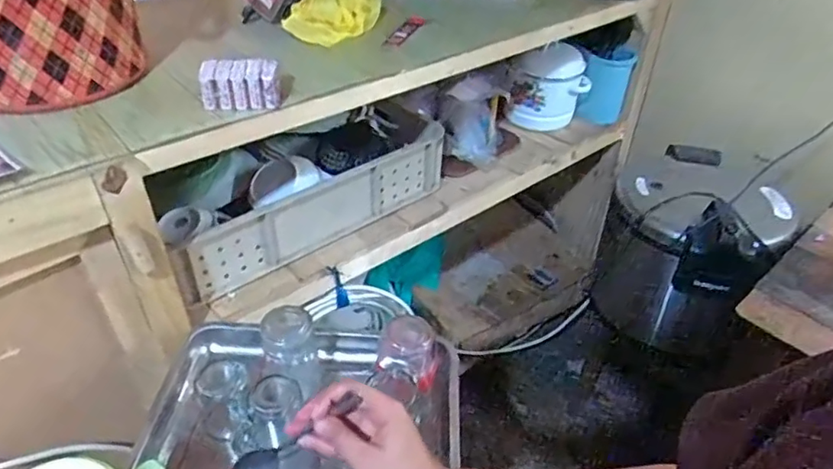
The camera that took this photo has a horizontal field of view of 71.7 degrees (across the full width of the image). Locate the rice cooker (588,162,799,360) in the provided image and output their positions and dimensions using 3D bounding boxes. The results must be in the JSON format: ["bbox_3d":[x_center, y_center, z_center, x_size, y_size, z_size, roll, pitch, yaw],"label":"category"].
[{"bbox_3d":[0.585,0.041,1.294,0.322,0.338,0.308,2,40,-2],"label":"rice cooker"}]

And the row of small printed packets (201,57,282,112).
[{"bbox_3d":[-0.243,-0.211,0.799,0.103,0.054,0.048,-4,40,-9],"label":"row of small printed packets"}]

